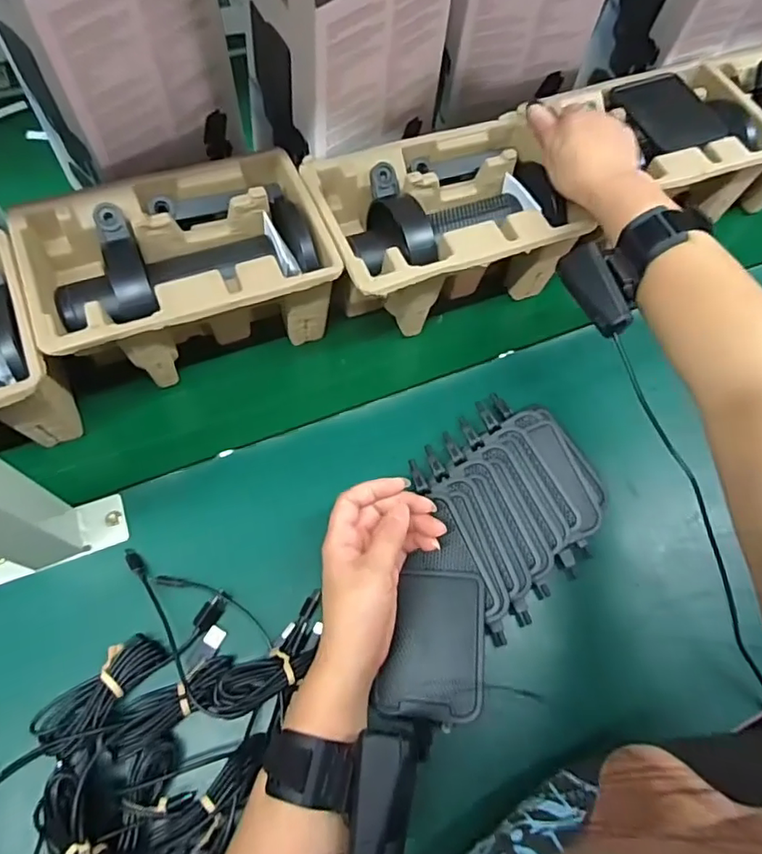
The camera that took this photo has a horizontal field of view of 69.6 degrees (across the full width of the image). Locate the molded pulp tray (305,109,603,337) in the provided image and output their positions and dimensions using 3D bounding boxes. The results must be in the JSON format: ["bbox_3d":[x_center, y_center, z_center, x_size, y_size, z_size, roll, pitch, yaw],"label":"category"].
[{"bbox_3d":[0.056,-0.178,0.510,0.220,0.101,0.145,-20,68,-12],"label":"molded pulp tray"}]

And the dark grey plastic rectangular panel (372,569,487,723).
[{"bbox_3d":[0.037,0.158,0.400,0.073,0.004,0.100,-1,71,13],"label":"dark grey plastic rectangular panel"}]

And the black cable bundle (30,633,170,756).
[{"bbox_3d":[-0.188,0.180,0.373,0.085,0.016,0.038,-40,74,-19],"label":"black cable bundle"}]

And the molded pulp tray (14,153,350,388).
[{"bbox_3d":[-0.161,-0.128,0.469,0.227,0.103,0.150,-19,68,-12],"label":"molded pulp tray"}]

